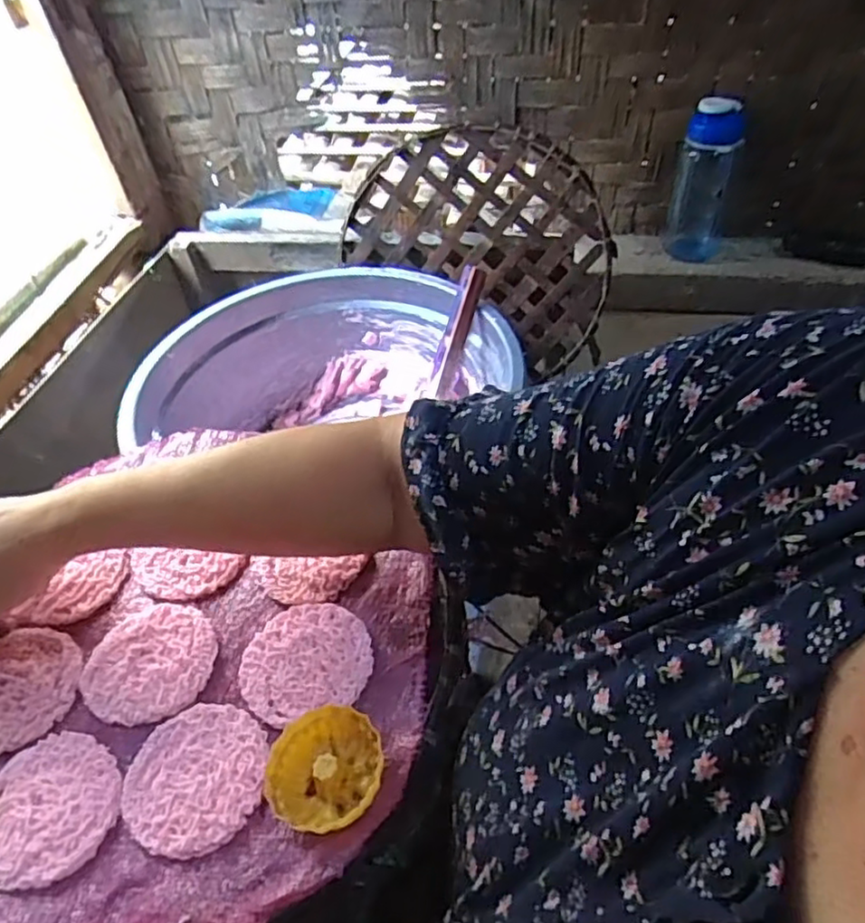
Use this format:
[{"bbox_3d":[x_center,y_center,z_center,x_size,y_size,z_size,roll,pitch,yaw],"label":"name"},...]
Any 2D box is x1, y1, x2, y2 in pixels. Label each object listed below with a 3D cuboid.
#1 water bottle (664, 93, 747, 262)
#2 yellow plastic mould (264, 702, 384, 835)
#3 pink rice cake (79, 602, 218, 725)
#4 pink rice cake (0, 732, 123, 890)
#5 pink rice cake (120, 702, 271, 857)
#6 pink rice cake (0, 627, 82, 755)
[{"bbox_3d":[0.346,-0.357,0.852,0.071,0.193,0.075,7,47,15],"label":"water bottle"},{"bbox_3d":[-0.056,0.163,0.354,0.060,0.020,0.059,-4,45,4],"label":"yellow plastic mould"},{"bbox_3d":[-0.177,0.124,0.420,0.078,0.004,0.076,-4,45,4],"label":"pink rice cake"},{"bbox_3d":[-0.213,0.189,0.366,0.078,0.007,0.075,-4,45,4],"label":"pink rice cake"},{"bbox_3d":[-0.130,0.172,0.368,0.078,0.006,0.077,-4,45,4],"label":"pink rice cake"},{"bbox_3d":[-0.260,0.139,0.414,0.073,0.004,0.078,-4,45,4],"label":"pink rice cake"}]

